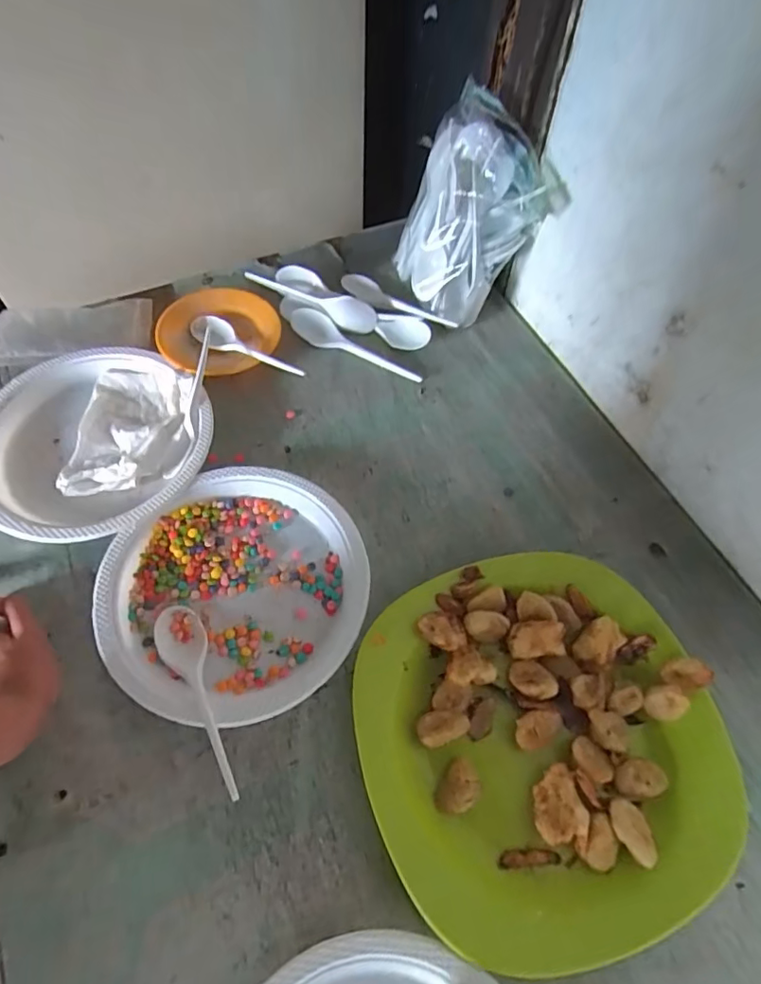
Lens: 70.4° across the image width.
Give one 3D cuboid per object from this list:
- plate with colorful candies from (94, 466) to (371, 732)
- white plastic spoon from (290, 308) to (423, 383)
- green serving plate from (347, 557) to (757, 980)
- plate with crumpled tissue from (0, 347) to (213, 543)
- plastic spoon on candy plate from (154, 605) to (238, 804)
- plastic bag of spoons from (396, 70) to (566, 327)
[{"bbox_3d":[-0.112,0.078,0.432,0.192,0.025,0.209,1,60,-1],"label":"plate with colorful candies"},{"bbox_3d":[-0.025,-0.158,0.573,0.152,0.019,0.033,21,62,10],"label":"white plastic spoon"},{"bbox_3d":[0.112,0.171,0.385,0.241,0.033,0.239,1,60,-1],"label":"green serving plate"},{"bbox_3d":[-0.258,-0.048,0.486,0.192,0.022,0.196,1,60,-1],"label":"plate with crumpled tissue"},{"bbox_3d":[-0.129,0.146,0.385,0.036,0.016,0.151,-25,50,-15],"label":"plastic spoon on candy plate"},{"bbox_3d":[0.092,-0.277,0.556,0.120,0.177,0.114,-16,62,-11],"label":"plastic bag of spoons"}]

